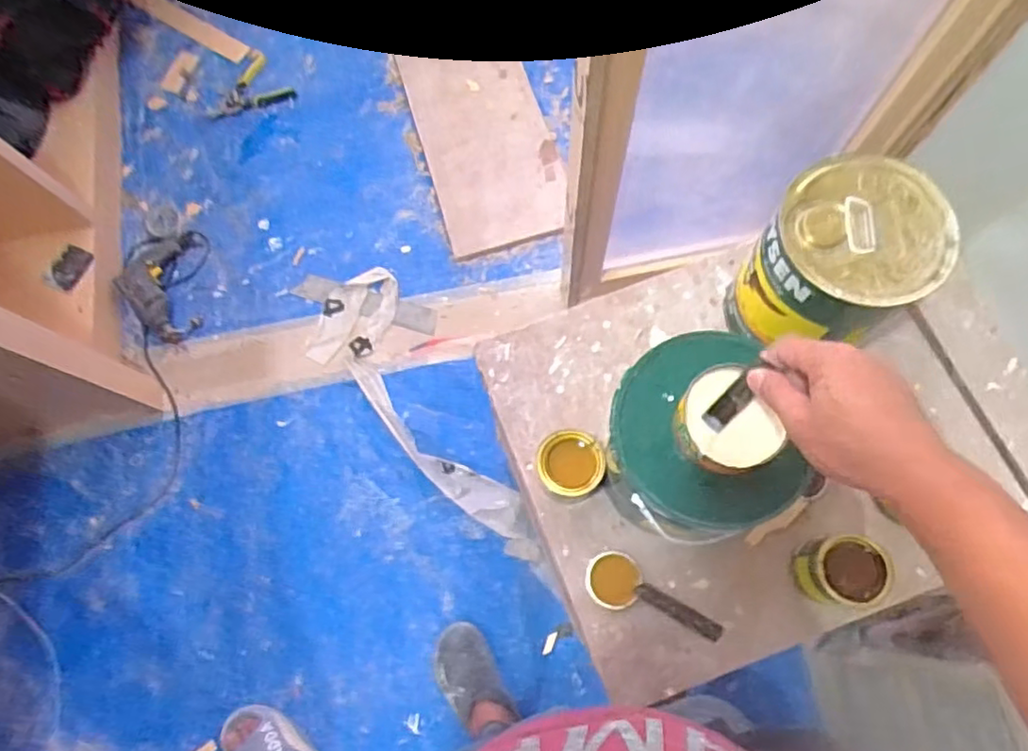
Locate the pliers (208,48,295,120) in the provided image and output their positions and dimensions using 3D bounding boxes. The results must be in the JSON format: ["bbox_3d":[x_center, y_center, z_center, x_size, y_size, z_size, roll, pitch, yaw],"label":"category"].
[{"bbox_3d":[-0.677,-0.740,1.617,0.213,0.017,0.159,-18,74,-4],"label":"pliers"}]

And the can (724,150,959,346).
[{"bbox_3d":[0.335,-0.114,0.685,0.150,0.178,0.158,-1,73,3],"label":"can"}]

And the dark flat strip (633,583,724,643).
[{"bbox_3d":[0.182,0.260,0.702,0.100,0.004,0.018,29,77,11],"label":"dark flat strip"}]

